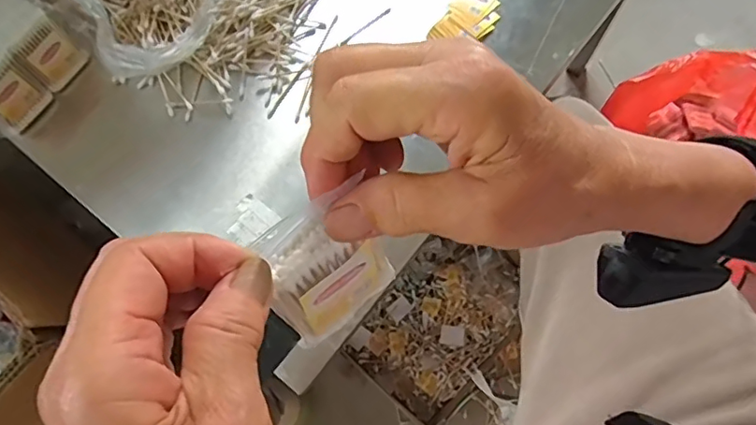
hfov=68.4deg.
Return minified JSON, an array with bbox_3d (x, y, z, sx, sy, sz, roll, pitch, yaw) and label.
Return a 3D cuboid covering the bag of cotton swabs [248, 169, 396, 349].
[{"bbox_3d":[-0.021,0.024,0.240,0.054,0.083,0.015,-41,56,-16],"label":"bag of cotton swabs"}]

